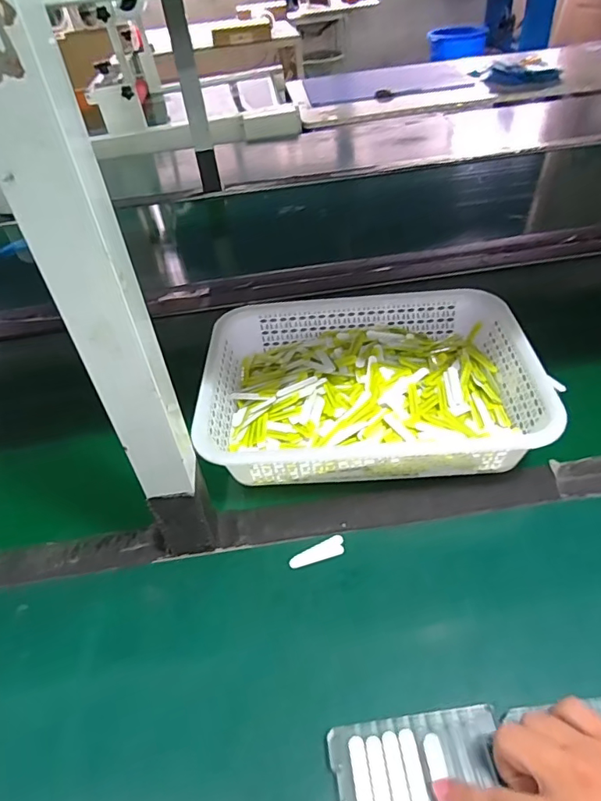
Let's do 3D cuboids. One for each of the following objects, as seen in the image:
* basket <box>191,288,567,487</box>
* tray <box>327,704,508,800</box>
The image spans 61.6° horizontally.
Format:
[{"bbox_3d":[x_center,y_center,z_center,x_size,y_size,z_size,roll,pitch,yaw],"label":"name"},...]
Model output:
[{"bbox_3d":[0.074,-0.020,0.586,0.351,0.078,0.248,-5,43,2],"label":"basket"},{"bbox_3d":[0.081,0.252,0.343,0.116,0.006,0.067,-8,43,-2],"label":"tray"}]

